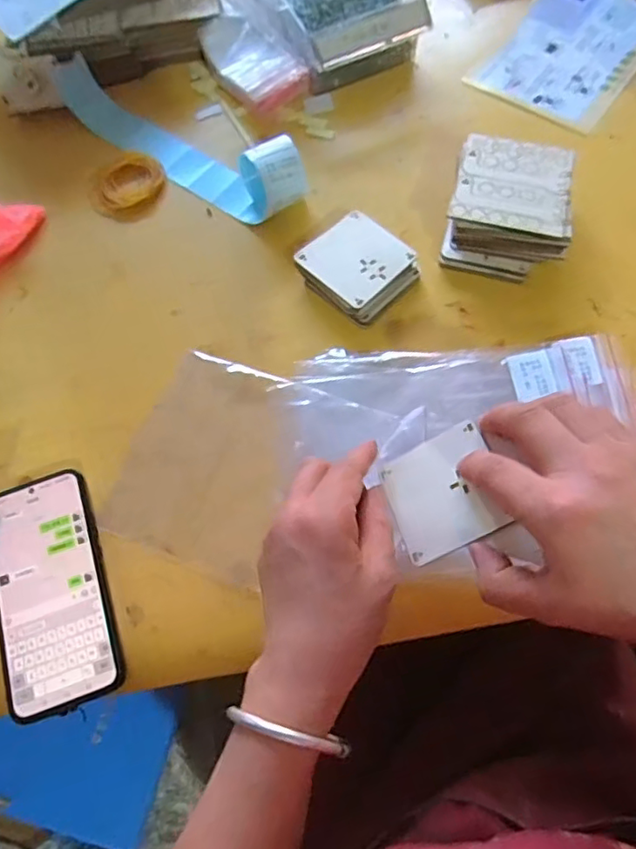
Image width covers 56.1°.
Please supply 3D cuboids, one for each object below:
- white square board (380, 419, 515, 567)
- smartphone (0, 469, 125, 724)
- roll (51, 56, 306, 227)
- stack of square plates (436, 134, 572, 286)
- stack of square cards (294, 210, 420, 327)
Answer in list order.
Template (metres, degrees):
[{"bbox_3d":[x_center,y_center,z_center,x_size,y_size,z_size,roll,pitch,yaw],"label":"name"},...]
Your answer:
[{"bbox_3d":[0.079,0.044,0.377,0.070,0.005,0.070,-33,58,21],"label":"white square board"},{"bbox_3d":[-0.188,0.113,0.421,0.074,0.013,0.162,-18,66,-5],"label":"smartphone"},{"bbox_3d":[-0.136,-0.273,0.561,0.282,0.055,0.056,34,72,16],"label":"roll"},{"bbox_3d":[0.162,-0.184,0.508,0.098,0.051,0.111,11,67,8],"label":"stack of square plates"},{"bbox_3d":[0.032,-0.131,0.504,0.083,0.031,0.077,41,74,19],"label":"stack of square cards"}]

